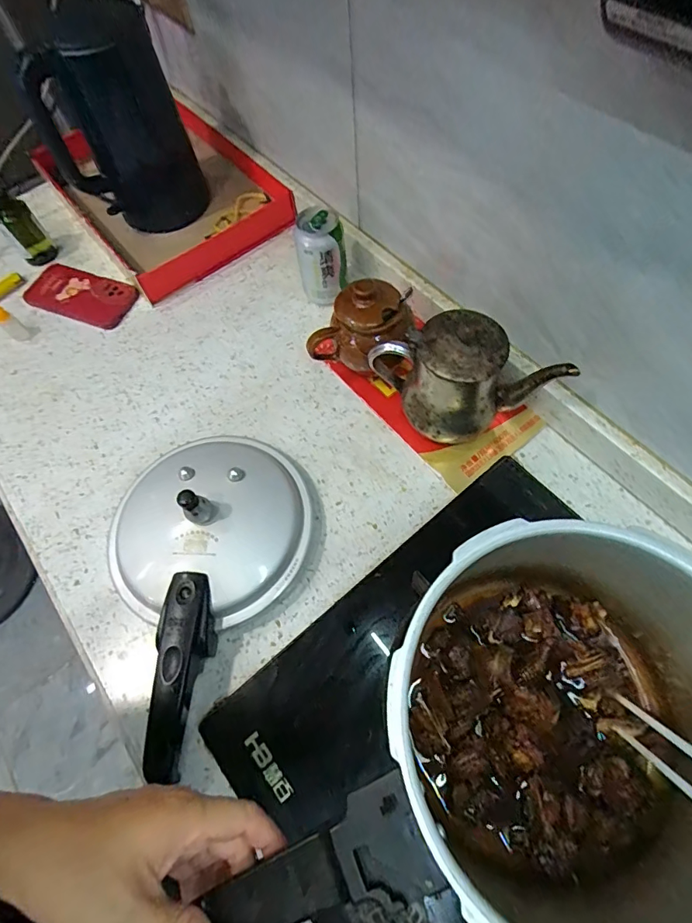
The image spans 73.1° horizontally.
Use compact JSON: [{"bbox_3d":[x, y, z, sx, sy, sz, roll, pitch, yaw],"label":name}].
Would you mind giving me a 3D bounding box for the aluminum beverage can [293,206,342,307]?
[{"bbox_3d":[-0.033,-0.269,0.629,0.062,0.116,0.055,-2,65,2],"label":"aluminum beverage can"}]

